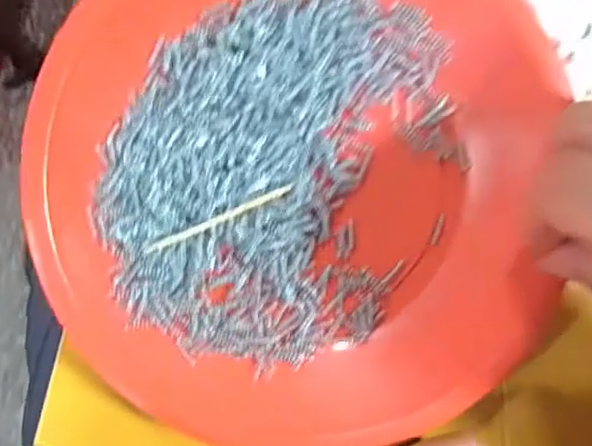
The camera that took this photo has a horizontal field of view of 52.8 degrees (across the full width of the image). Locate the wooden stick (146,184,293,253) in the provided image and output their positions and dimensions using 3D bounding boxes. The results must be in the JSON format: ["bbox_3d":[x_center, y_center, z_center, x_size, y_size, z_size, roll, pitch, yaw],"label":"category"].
[{"bbox_3d":[-0.029,-0.002,0.224,0.058,0.004,0.004,-23,96,0],"label":"wooden stick"}]

